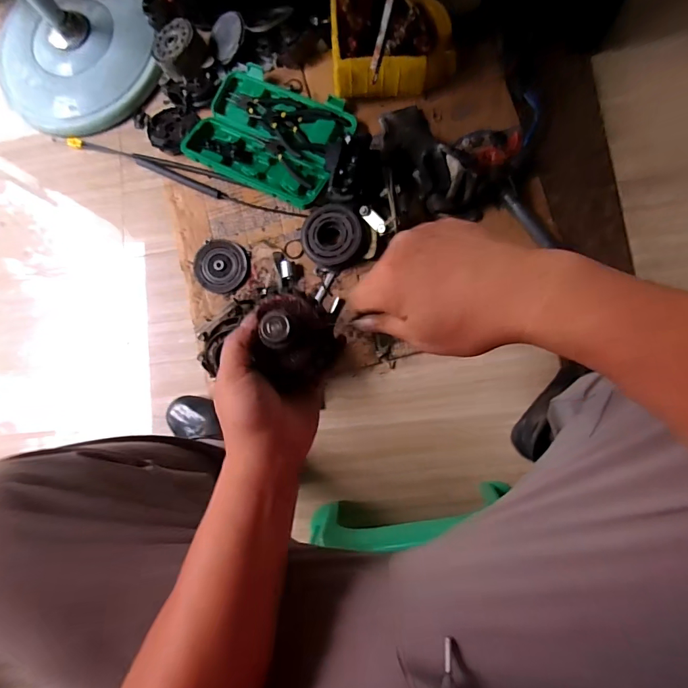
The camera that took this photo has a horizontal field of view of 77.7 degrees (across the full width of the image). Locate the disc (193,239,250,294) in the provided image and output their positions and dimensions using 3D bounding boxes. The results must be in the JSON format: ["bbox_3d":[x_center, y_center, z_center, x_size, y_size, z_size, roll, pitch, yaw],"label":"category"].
[{"bbox_3d":[-0.241,-0.153,0.835,0.113,0.015,0.099,26,87,9],"label":"disc"}]

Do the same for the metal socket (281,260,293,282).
[{"bbox_3d":[-0.108,-0.137,0.805,0.022,0.025,0.033,-9,82,6],"label":"metal socket"}]

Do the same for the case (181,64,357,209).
[{"bbox_3d":[-0.143,-0.408,0.834,0.301,0.035,0.223,28,87,9],"label":"case"}]

